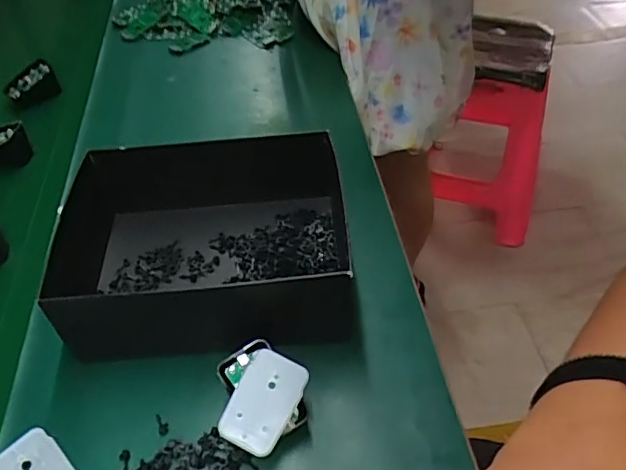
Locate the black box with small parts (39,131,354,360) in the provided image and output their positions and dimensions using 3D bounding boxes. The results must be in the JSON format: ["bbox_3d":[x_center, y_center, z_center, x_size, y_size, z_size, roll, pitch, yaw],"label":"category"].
[{"bbox_3d":[-0.100,0.005,0.501,0.253,0.083,0.189,-6,46,0],"label":"black box with small parts"}]

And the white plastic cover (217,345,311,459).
[{"bbox_3d":[-0.035,0.119,0.401,0.044,0.004,0.069,24,65,11],"label":"white plastic cover"}]

